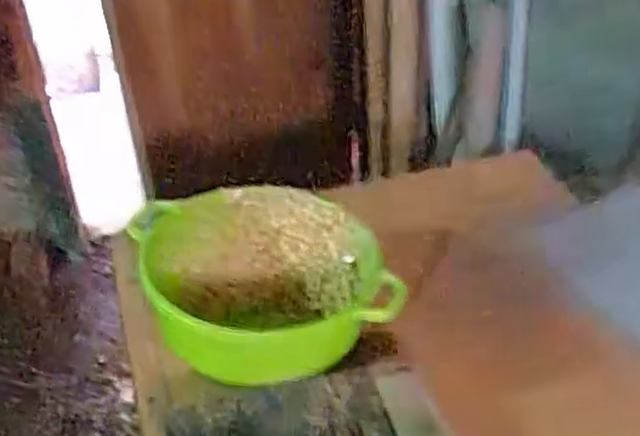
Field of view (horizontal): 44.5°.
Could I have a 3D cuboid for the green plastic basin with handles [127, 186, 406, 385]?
[{"bbox_3d":[-0.049,0.065,0.711,0.200,0.095,0.198,-1,38,1],"label":"green plastic basin with handles"}]

